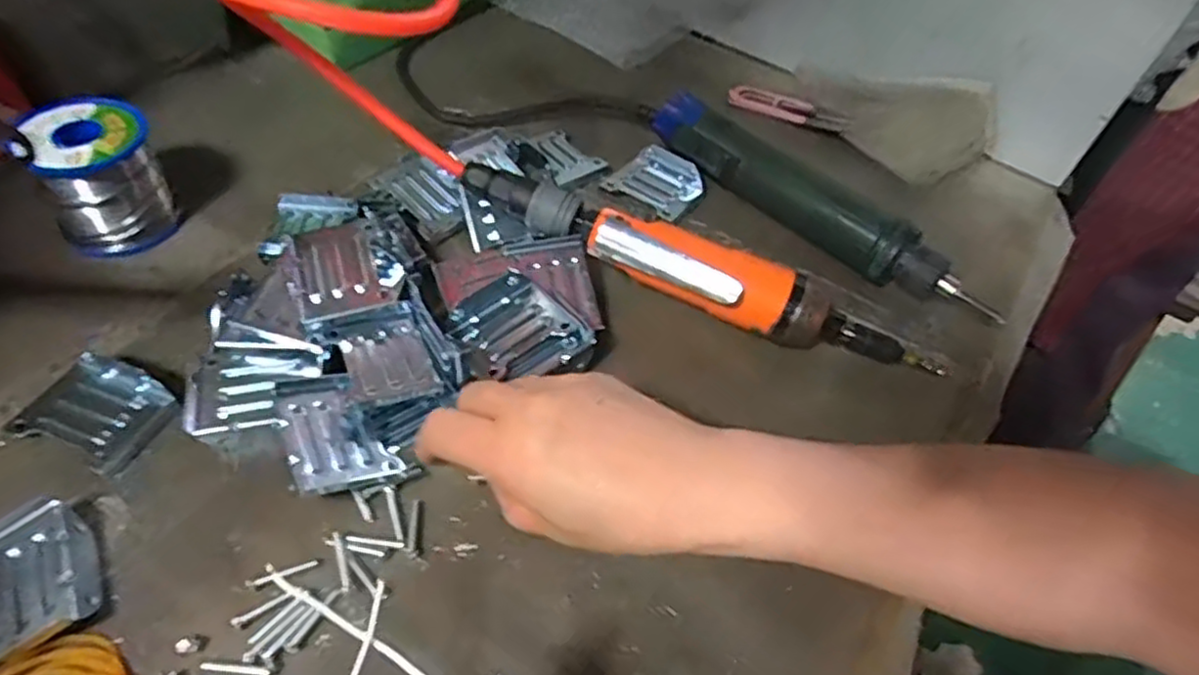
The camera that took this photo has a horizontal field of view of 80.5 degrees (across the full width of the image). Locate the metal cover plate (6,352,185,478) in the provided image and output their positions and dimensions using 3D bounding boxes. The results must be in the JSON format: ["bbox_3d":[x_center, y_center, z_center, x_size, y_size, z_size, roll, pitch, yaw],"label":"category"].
[{"bbox_3d":[-0.240,0.035,0.341,0.063,0.011,0.049,21,51,11],"label":"metal cover plate"}]

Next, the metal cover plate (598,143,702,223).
[{"bbox_3d":[0.041,-0.109,0.491,0.057,0.012,0.054,30,53,17],"label":"metal cover plate"}]

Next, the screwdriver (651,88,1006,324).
[{"bbox_3d":[0.143,-0.091,0.476,0.261,0.037,0.040,35,55,21],"label":"screwdriver"}]

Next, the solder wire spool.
[{"bbox_3d":[-0.288,-0.094,0.412,0.059,0.065,0.059,3,50,-4],"label":"solder wire spool"}]

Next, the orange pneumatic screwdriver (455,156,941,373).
[{"bbox_3d":[0.054,-0.036,0.408,0.278,0.050,0.032,19,51,9],"label":"orange pneumatic screwdriver"}]

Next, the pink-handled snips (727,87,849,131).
[{"bbox_3d":[0.150,-0.185,0.567,0.096,0.013,0.016,21,51,11],"label":"pink-handled snips"}]

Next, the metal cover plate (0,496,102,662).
[{"bbox_3d":[-0.232,0.095,0.284,0.047,0.013,0.060,-20,55,-22],"label":"metal cover plate"}]

